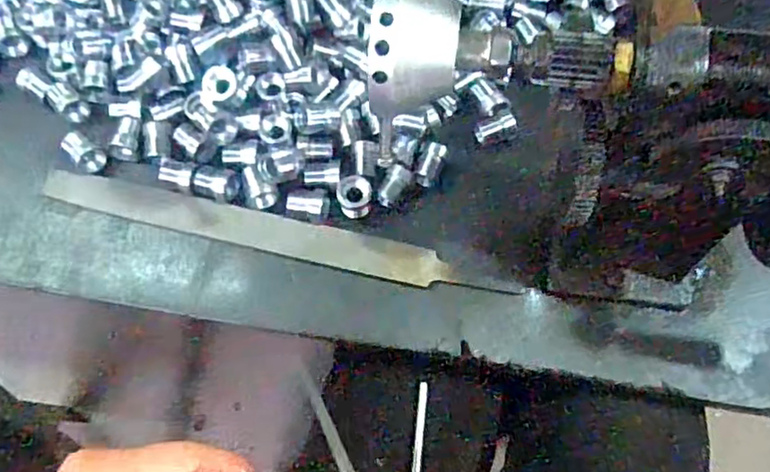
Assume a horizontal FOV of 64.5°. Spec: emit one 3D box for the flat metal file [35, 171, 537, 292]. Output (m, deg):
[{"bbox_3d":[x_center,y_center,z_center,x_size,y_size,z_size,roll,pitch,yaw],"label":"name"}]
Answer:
[{"bbox_3d":[-0.073,-0.004,0.374,0.290,0.009,0.022,13,82,7],"label":"flat metal file"}]

